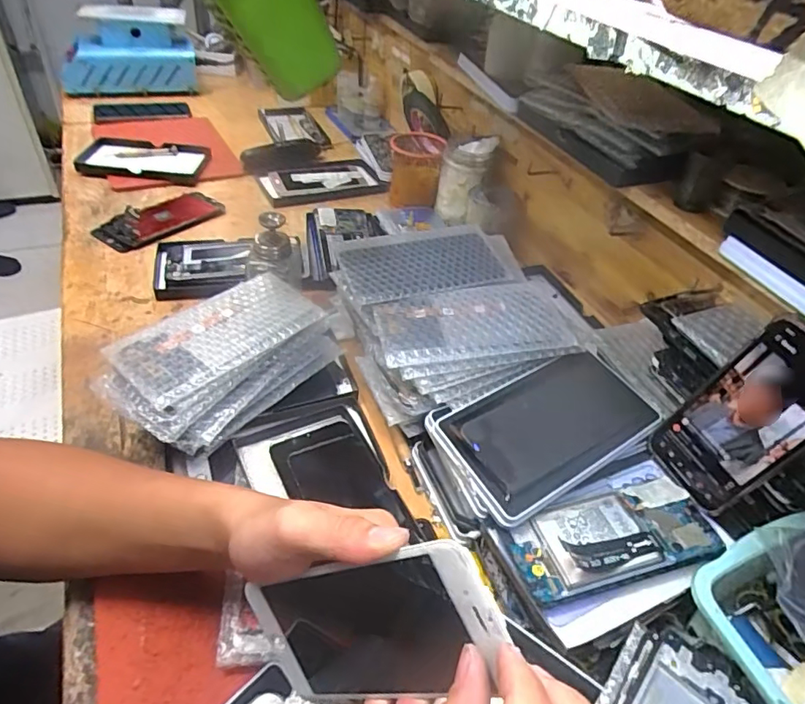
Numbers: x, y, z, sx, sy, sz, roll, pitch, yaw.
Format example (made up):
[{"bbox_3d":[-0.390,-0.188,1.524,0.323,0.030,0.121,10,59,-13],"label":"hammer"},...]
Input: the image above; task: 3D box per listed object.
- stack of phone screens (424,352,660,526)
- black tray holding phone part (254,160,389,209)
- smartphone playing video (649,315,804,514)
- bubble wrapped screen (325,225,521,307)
[{"bbox_3d":[0.123,0.061,0.450,0.182,0.023,0.110,-20,50,-26],"label":"stack of phone screens"},{"bbox_3d":[-0.129,-0.273,0.849,0.201,0.025,0.108,-14,47,-22],"label":"black tray holding phone part"},{"bbox_3d":[0.255,0.050,0.388,0.012,0.152,0.072,-5,47,-37],"label":"smartphone playing video"},{"bbox_3d":[0.032,-0.092,0.532,0.197,0.020,0.088,-10,46,-17],"label":"bubble wrapped screen"}]

